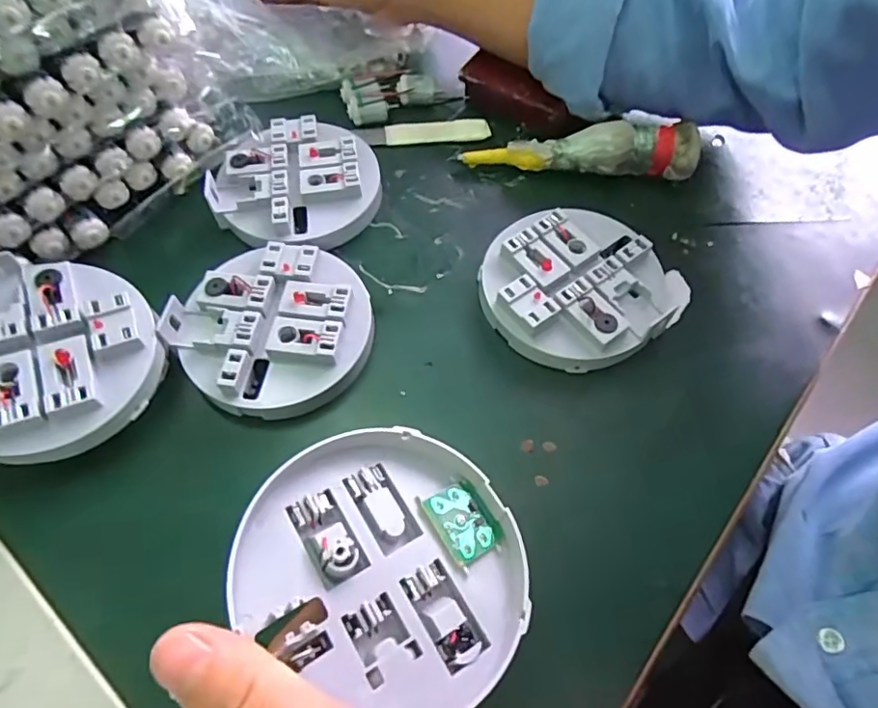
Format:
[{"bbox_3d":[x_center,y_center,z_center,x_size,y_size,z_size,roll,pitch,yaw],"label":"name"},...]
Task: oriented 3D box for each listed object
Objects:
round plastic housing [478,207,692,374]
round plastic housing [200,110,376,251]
[{"bbox_3d":[0.083,-0.043,0.312,0.113,0.021,0.100,-28,68,-17],"label":"round plastic housing"},{"bbox_3d":[-0.091,-0.110,0.345,0.101,0.018,0.095,1,63,-2],"label":"round plastic housing"}]

